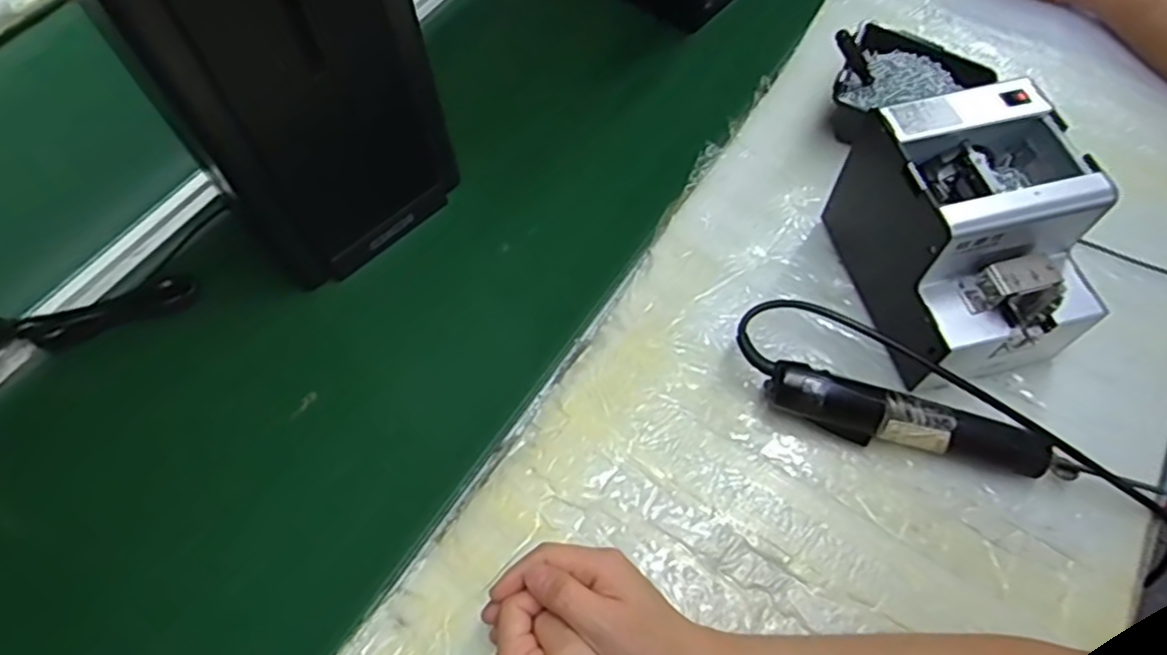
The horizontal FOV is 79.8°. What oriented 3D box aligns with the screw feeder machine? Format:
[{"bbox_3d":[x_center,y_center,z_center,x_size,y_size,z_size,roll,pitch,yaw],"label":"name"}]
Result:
[{"bbox_3d":[0.290,-0.069,0.530,0.135,0.135,0.173,-12,60,-4],"label":"screw feeder machine"}]

